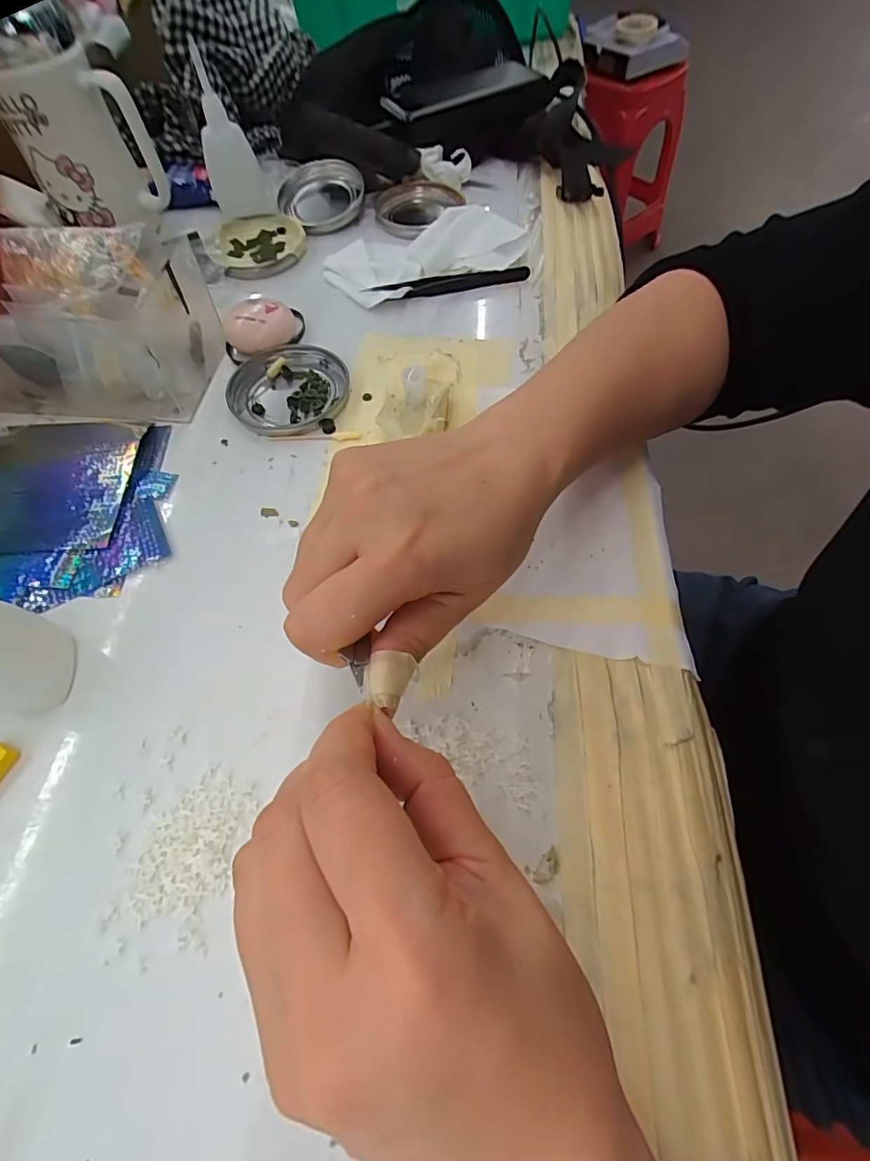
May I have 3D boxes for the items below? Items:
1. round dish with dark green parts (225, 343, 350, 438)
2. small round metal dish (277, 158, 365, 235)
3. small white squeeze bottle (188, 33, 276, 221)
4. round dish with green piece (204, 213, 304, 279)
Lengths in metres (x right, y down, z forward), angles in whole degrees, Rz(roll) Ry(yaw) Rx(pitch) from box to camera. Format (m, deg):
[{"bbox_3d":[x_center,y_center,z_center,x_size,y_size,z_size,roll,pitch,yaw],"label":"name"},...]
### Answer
[{"bbox_3d":[-0.099,-0.127,0.327,0.076,0.010,0.075,-1,61,1],"label":"round dish with dark green parts"},{"bbox_3d":[-0.102,-0.346,0.436,0.075,0.023,0.088,-12,61,-5],"label":"small round metal dish"},{"bbox_3d":[-0.175,-0.367,0.408,0.038,0.100,0.043,15,62,10],"label":"small white squeeze bottle"},{"bbox_3d":[-0.151,-0.284,0.411,0.078,0.012,0.081,-1,61,1],"label":"round dish with green piece"}]

